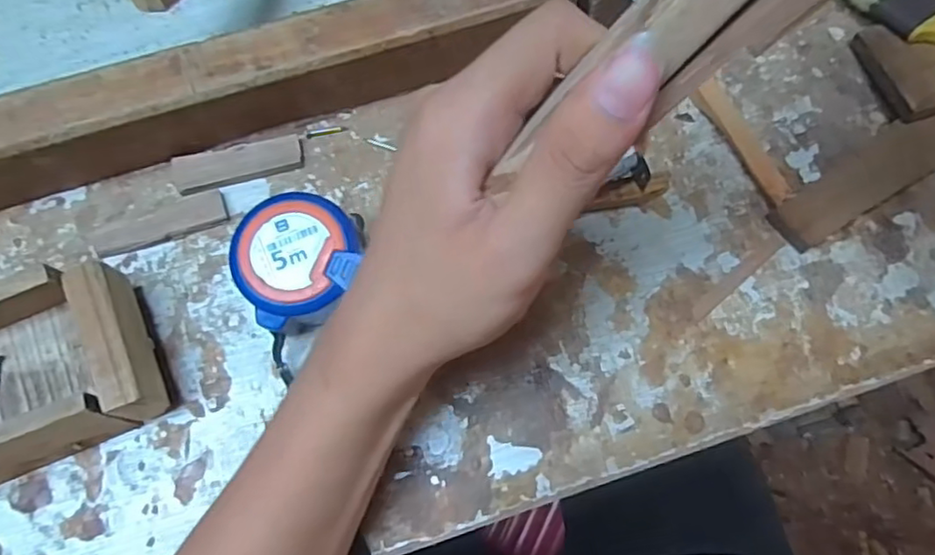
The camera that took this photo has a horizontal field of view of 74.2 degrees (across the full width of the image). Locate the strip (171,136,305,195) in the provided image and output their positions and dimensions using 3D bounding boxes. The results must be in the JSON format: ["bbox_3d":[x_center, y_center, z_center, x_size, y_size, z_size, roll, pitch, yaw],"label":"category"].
[{"bbox_3d":[-0.126,-0.063,0.340,0.070,0.008,0.023,-11,73,-2],"label":"strip"}]

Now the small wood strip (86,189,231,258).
[{"bbox_3d":[-0.165,-0.029,0.331,0.070,0.008,0.021,-19,73,-5],"label":"small wood strip"}]

